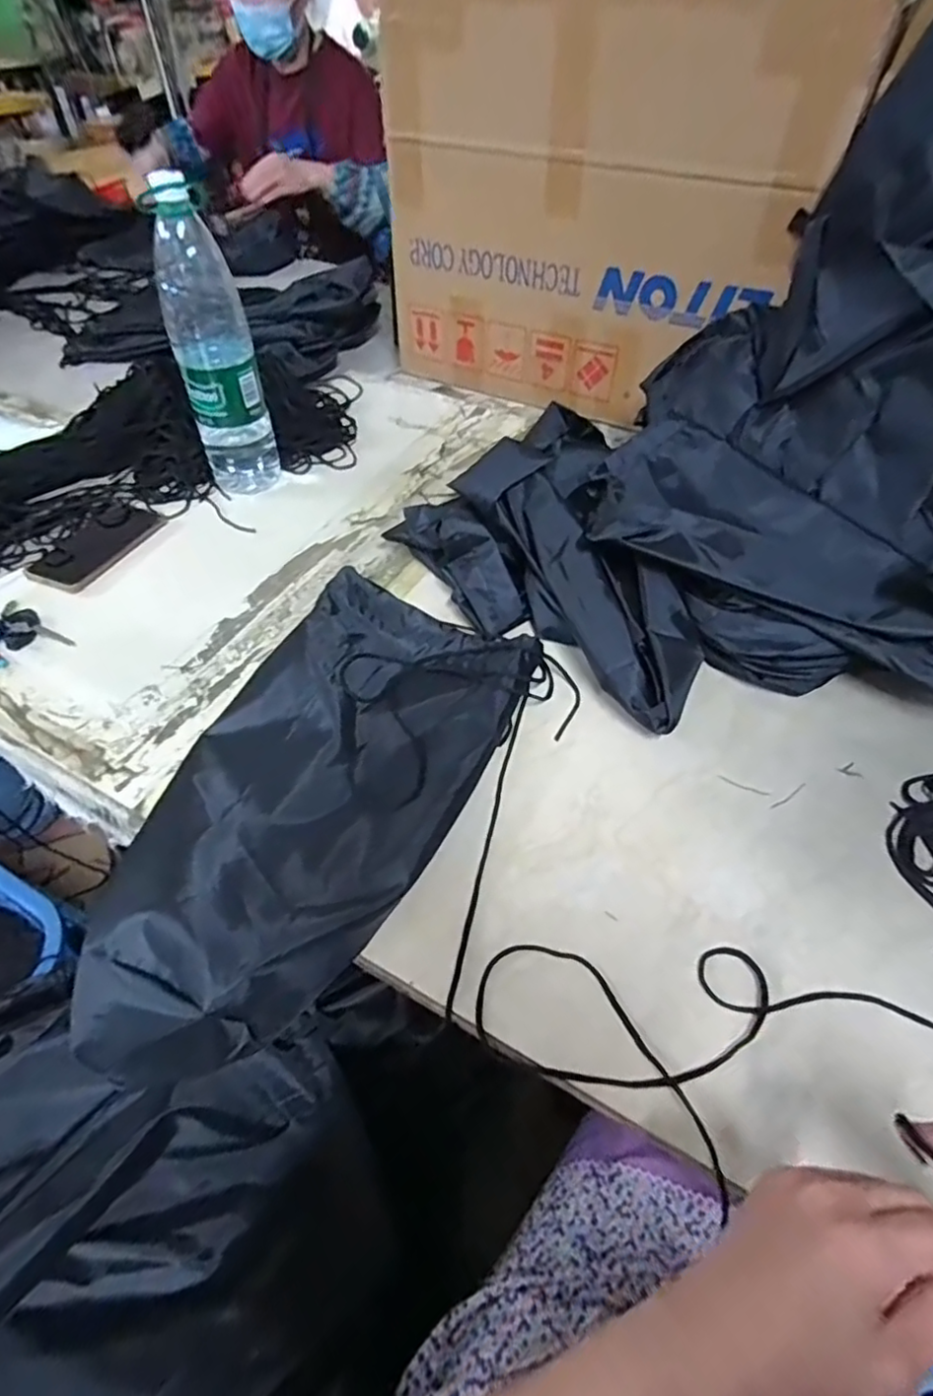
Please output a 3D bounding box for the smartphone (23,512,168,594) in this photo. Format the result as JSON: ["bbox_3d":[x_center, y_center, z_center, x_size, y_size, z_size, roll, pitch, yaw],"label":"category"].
[{"bbox_3d":[-0.448,-0.186,0.751,0.095,0.007,0.159,20,53,15],"label":"smartphone"}]

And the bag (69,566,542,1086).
[{"bbox_3d":[-0.112,0.067,0.495,0.209,0.083,0.430,20,53,14],"label":"bag"}]

